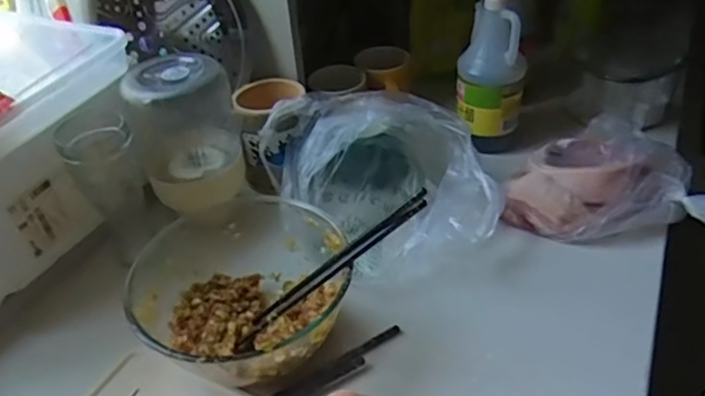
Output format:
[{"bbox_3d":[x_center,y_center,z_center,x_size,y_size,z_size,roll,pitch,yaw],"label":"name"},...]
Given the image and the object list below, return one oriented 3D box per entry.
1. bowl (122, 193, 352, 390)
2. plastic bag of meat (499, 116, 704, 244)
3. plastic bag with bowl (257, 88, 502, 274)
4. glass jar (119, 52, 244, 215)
[{"bbox_3d":[-0.099,0.097,0.563,0.189,0.095,0.189,-2,37,1],"label":"bowl"},{"bbox_3d":[0.339,-0.022,0.673,0.271,0.088,0.195,19,42,25],"label":"plastic bag of meat"},{"bbox_3d":[0.033,-0.022,0.678,0.219,0.123,0.220,-14,39,-15],"label":"plastic bag with bowl"},{"bbox_3d":[-0.191,-0.071,0.684,0.090,0.164,0.097,-2,37,1],"label":"glass jar"}]

